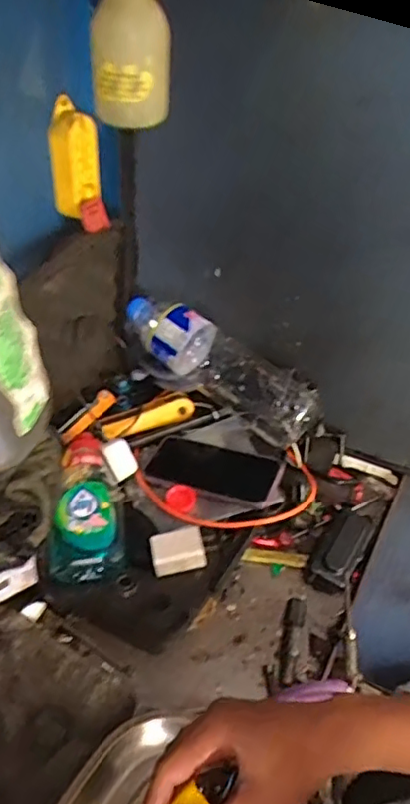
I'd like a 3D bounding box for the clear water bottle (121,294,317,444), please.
[{"bbox_3d":[0.022,-0.057,0.765,0.279,0.082,0.100,35,48,13],"label":"clear water bottle"}]

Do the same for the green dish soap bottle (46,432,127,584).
[{"bbox_3d":[-0.125,0.107,0.630,0.078,0.050,0.161,-3,41,-8],"label":"green dish soap bottle"}]

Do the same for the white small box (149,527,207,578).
[{"bbox_3d":[-0.026,0.149,0.600,0.053,0.027,0.036,-2,41,-7],"label":"white small box"}]

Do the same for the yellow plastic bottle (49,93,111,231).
[{"bbox_3d":[-0.134,-0.249,0.632,0.053,0.125,0.032,-12,43,-18],"label":"yellow plastic bottle"}]

